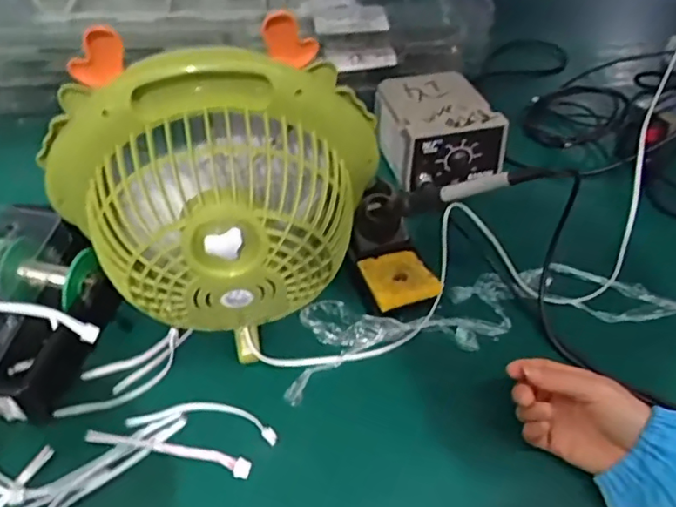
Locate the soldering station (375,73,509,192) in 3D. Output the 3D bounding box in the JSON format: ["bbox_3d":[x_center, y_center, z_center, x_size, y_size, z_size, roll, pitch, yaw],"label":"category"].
[{"bbox_3d":[0.114,-0.150,0.691,0.118,0.072,0.145,-12,48,-12],"label":"soldering station"}]

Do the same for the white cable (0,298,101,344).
[{"bbox_3d":[-0.242,0.046,0.447,0.110,0.016,0.016,16,45,-13],"label":"white cable"}]

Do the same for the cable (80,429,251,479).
[{"bbox_3d":[-0.136,0.158,0.468,0.137,0.008,0.017,10,47,9],"label":"cable"}]

